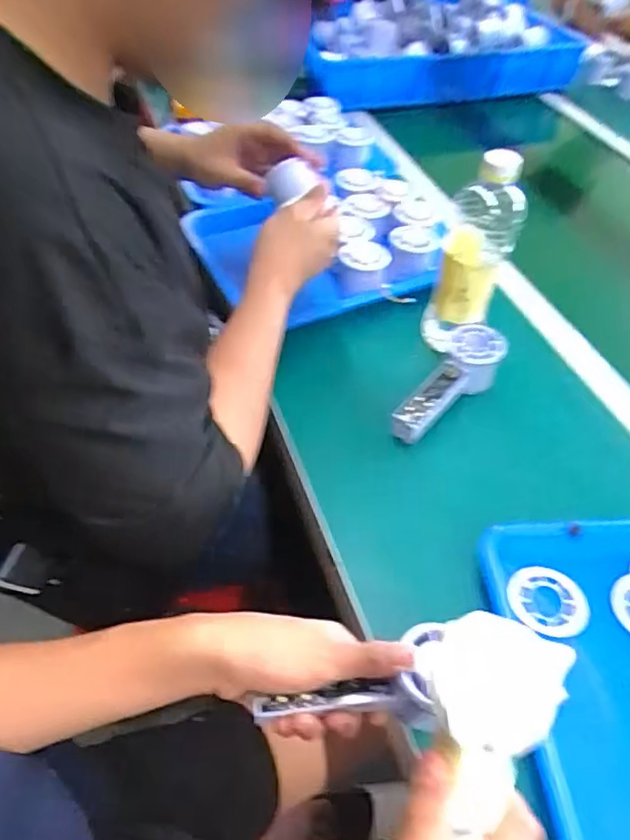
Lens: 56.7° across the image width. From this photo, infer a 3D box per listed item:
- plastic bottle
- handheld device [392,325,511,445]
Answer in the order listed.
[{"bbox_3d":[0.162,-0.167,0.598,0.071,0.204,0.065,18,50,11],"label":"plastic bottle"},{"bbox_3d":[0.139,-0.035,0.605,0.058,0.037,0.155,39,73,25],"label":"handheld device"}]

